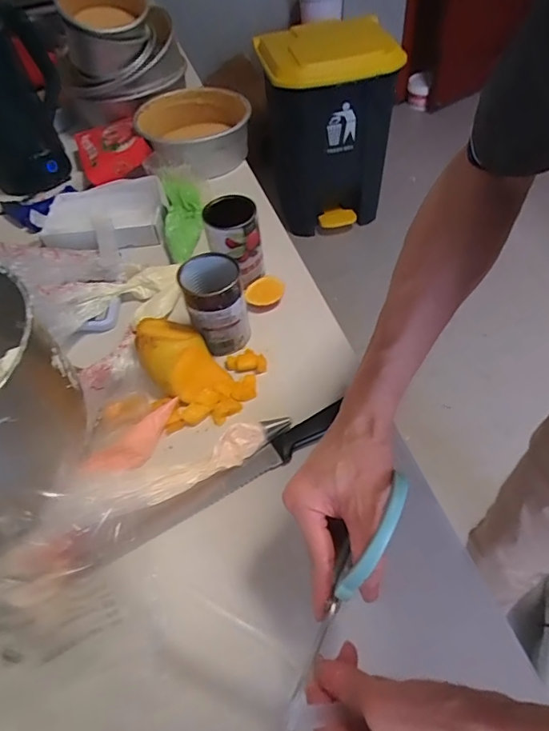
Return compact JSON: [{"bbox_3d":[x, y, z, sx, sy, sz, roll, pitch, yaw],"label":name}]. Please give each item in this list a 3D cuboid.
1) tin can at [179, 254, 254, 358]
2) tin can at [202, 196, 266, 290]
[{"bbox_3d":[-0.072,-0.078,0.577,0.071,0.107,0.068,-3,53,4],"label":"tin can"},{"bbox_3d":[-0.060,-0.178,0.645,0.070,0.104,0.071,-3,53,4],"label":"tin can"}]

